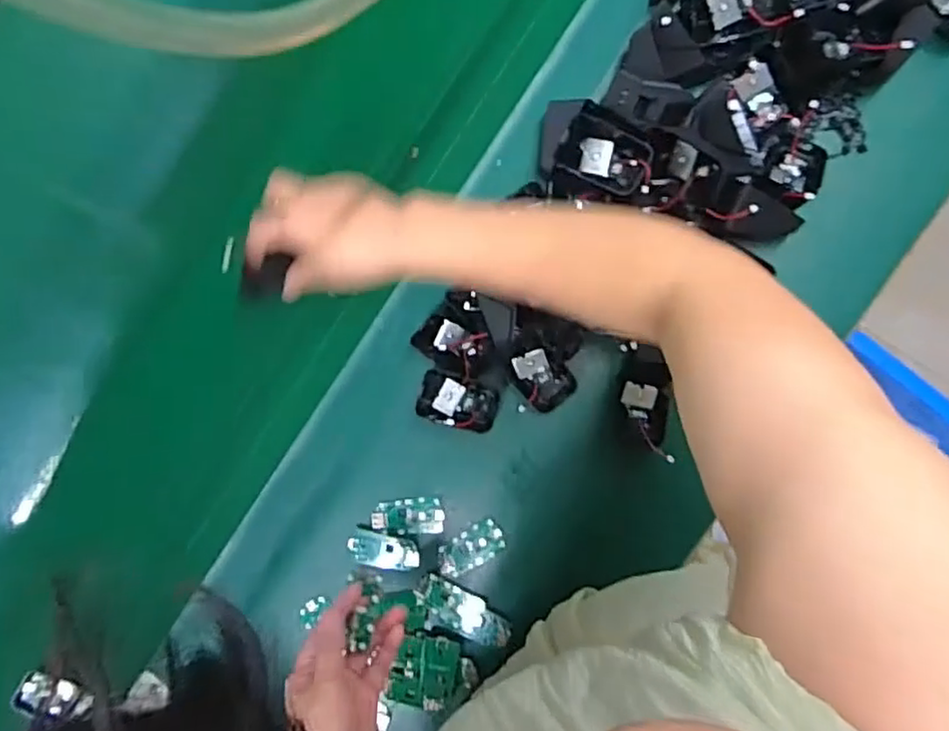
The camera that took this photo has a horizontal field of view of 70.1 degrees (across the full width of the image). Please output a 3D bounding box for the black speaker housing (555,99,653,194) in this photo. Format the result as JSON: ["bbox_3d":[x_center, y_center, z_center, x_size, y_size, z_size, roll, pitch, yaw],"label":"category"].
[{"bbox_3d":[0.103,-0.166,0.524,0.071,0.019,0.053,29,94,5],"label":"black speaker housing"}]

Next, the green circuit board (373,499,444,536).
[{"bbox_3d":[-0.060,0.138,0.614,0.063,0.006,0.031,-4,91,7],"label":"green circuit board"}]

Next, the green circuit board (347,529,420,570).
[{"bbox_3d":[-0.083,0.168,0.612,0.066,0.007,0.028,8,92,7],"label":"green circuit board"}]

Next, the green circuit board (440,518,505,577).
[{"bbox_3d":[-0.004,0.164,0.606,0.063,0.005,0.032,-34,87,6],"label":"green circuit board"}]

